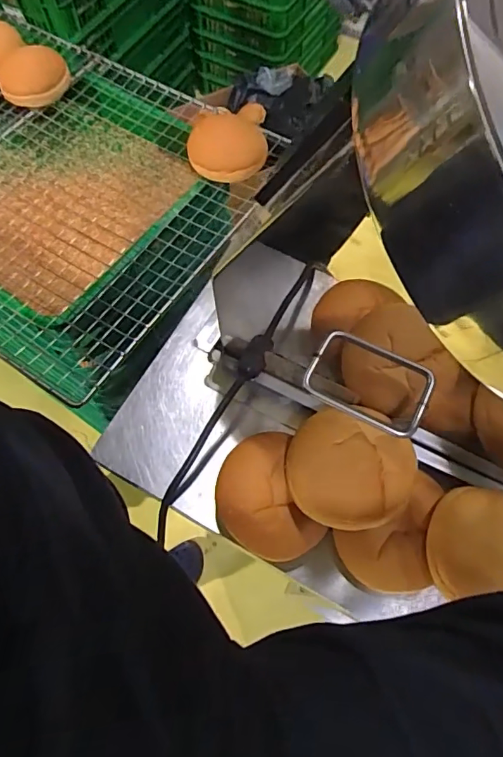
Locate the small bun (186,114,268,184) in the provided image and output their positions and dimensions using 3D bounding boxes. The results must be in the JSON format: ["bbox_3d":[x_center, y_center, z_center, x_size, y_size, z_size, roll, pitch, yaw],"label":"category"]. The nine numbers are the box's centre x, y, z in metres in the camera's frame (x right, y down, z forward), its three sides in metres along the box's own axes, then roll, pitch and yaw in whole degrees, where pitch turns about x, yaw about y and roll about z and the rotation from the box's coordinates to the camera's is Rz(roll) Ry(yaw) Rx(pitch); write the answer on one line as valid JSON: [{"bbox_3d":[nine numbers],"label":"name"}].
[{"bbox_3d":[-0.036,-0.356,0.765,0.121,0.044,0.109,5,66,3],"label":"small bun"}]

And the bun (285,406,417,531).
[{"bbox_3d":[0.085,0.072,0.424,0.105,0.040,0.103,0,65,1],"label":"bun"}]

